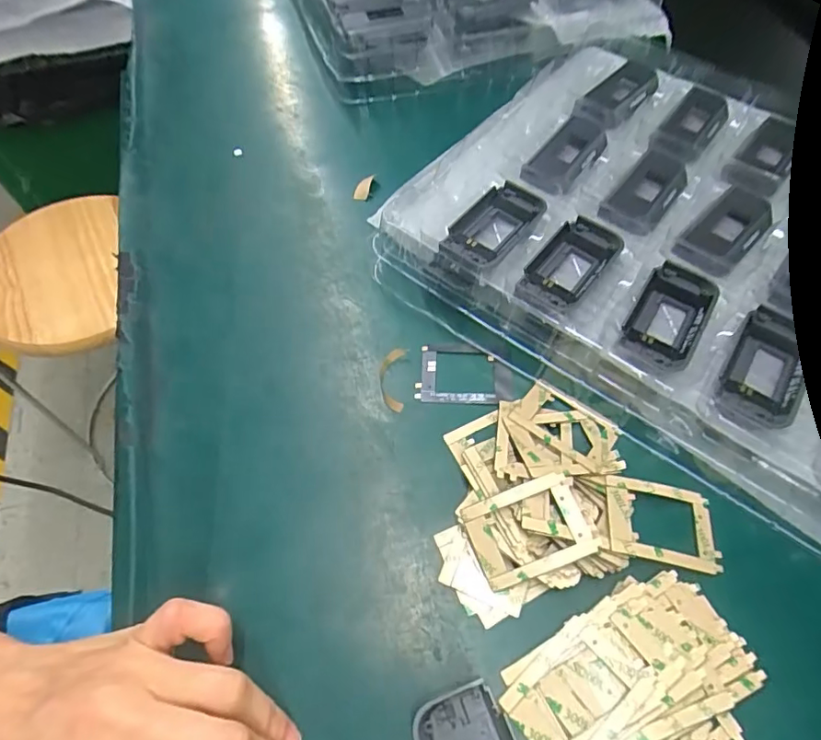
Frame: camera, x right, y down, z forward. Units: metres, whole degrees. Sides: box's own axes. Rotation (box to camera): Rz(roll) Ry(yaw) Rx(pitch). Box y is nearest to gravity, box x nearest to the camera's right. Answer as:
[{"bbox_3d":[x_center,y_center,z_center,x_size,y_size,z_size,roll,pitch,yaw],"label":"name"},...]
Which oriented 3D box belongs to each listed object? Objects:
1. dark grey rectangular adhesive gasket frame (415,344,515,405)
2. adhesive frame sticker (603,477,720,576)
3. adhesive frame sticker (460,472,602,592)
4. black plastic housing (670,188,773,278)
[{"bbox_3d":[0.032,0.002,0.312,0.054,0.004,0.038,4,59,1],"label":"dark grey rectangular adhesive gasket frame"},{"bbox_3d":[0.122,0.075,0.261,0.054,0.004,0.039,12,54,-3],"label":"adhesive frame sticker"},{"bbox_3d":[0.056,0.076,0.253,0.054,0.005,0.040,-21,71,3],"label":"adhesive frame sticker"},{"bbox_3d":[0.198,-0.088,0.337,0.035,0.011,0.083,39,65,20],"label":"black plastic housing"}]

